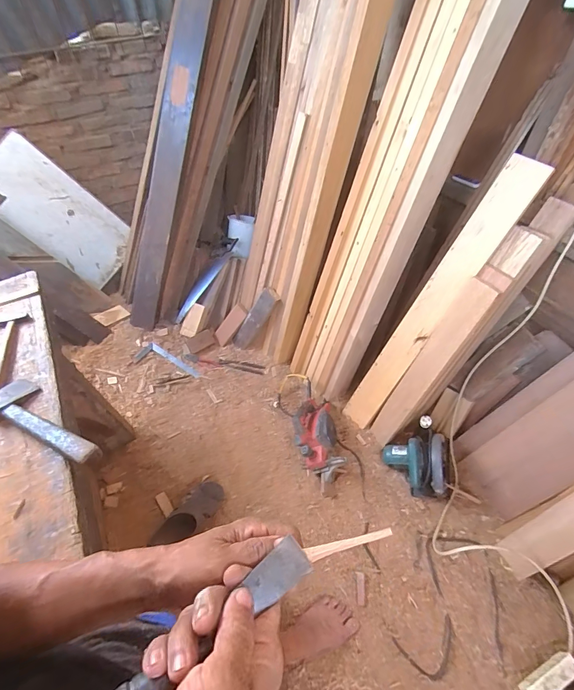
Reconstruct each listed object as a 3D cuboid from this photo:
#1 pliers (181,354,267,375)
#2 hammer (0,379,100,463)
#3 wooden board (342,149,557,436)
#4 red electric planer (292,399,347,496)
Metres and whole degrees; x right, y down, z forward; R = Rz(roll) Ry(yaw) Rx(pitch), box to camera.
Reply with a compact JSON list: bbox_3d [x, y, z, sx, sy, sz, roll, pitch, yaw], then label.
[{"bbox_3d":[-0.290,0.085,1.650,0.375,0.023,0.059,8,49,7],"label":"pliers"},{"bbox_3d":[-0.509,0.151,0.761,0.310,0.038,0.100,18,51,16],"label":"hammer"},{"bbox_3d":[0.461,-0.090,1.195,0.041,1.006,0.127,-5,42,-41],"label":"wooden board"},{"bbox_3d":[0.118,0.358,1.332,0.159,0.124,0.305,-11,49,-10],"label":"red electric planer"}]

